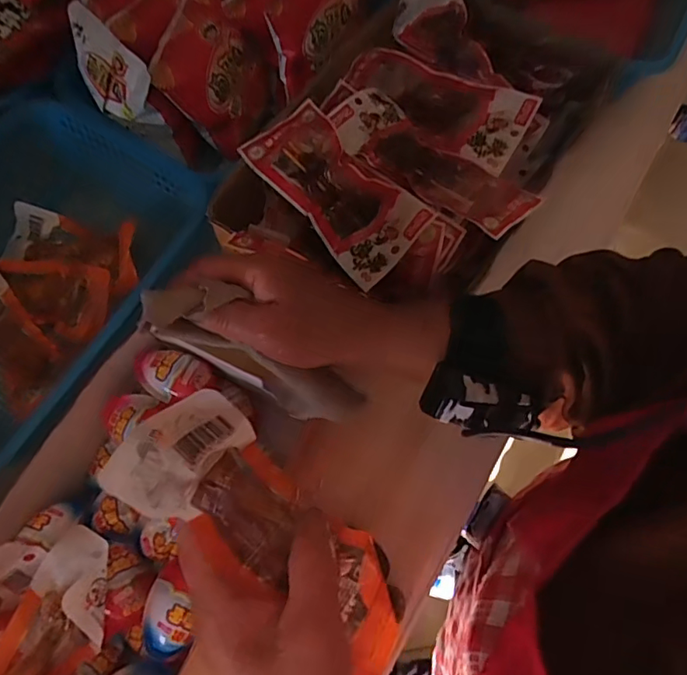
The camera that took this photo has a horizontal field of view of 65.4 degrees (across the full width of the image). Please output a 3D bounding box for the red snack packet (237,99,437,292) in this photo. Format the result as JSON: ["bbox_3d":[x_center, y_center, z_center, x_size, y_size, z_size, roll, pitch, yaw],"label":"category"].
[{"bbox_3d":[-0.009,-0.134,0.457,0.083,0.019,0.182,-40,73,-13],"label":"red snack packet"}]

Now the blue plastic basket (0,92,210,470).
[{"bbox_3d":[-0.315,-0.059,0.514,0.239,0.089,0.333,25,71,10],"label":"blue plastic basket"}]

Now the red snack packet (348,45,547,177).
[{"bbox_3d":[0.085,-0.226,0.516,0.185,0.032,0.081,30,72,12],"label":"red snack packet"}]

